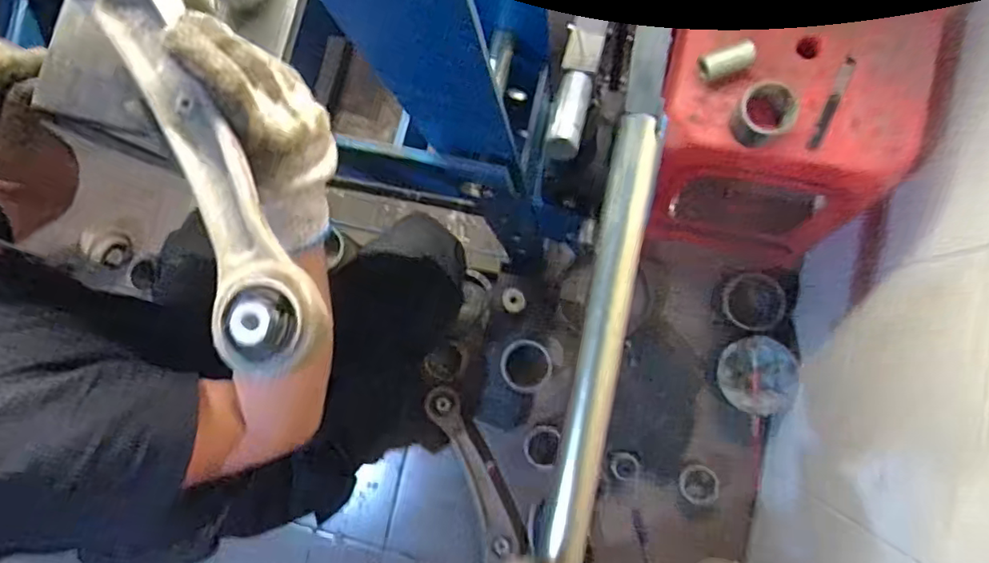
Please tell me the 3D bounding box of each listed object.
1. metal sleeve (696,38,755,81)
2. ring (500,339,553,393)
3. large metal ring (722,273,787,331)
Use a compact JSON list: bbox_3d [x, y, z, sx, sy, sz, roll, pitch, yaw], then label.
[{"bbox_3d":[0.264,-0.250,0.659,0.058,0.026,0.028,-19,82,4],"label":"metal sleeve"},{"bbox_3d":[0.056,0.150,1.024,0.095,0.006,0.092,-2,84,22],"label":"ring"},{"bbox_3d":[0.455,0.035,1.017,0.102,0.014,0.101,1,92,24],"label":"large metal ring"}]

